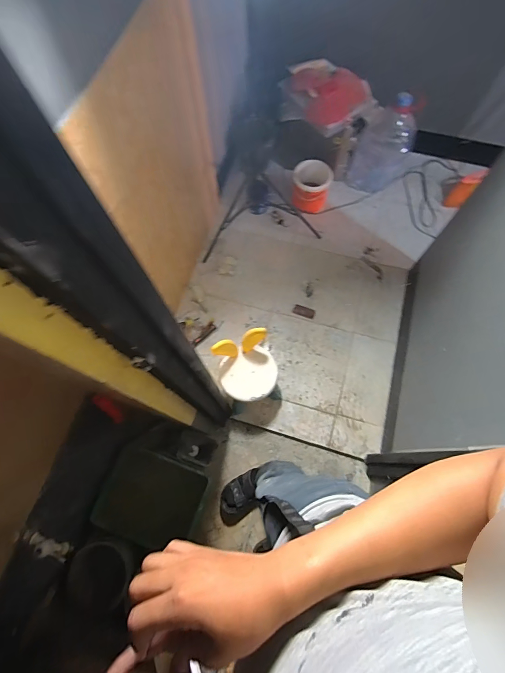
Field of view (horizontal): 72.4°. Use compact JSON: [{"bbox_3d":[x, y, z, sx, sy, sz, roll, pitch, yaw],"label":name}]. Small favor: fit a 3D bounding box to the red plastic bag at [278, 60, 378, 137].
[{"bbox_3d":[0.329,-1.066,1.543,0.408,0.181,0.296,20,73,7],"label":"red plastic bag"}]

